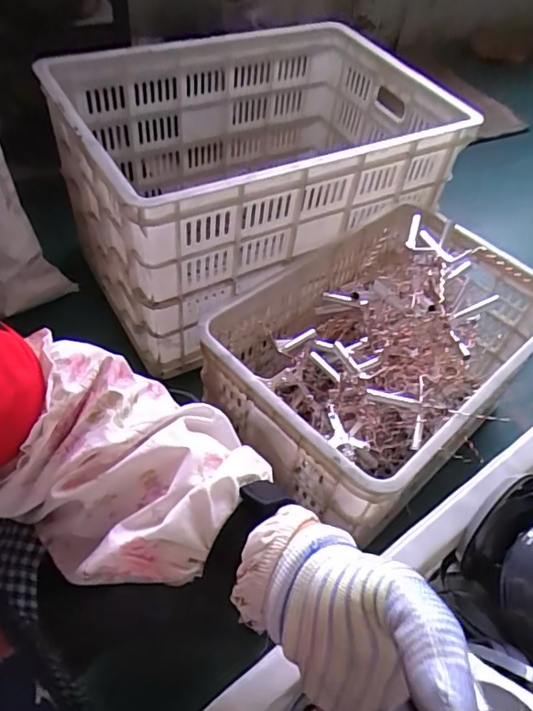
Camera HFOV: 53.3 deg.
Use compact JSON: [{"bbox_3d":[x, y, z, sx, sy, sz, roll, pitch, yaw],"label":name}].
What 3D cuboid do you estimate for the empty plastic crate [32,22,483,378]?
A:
[{"bbox_3d":[-0.006,-0.359,1.016,0.671,0.316,0.436,-24,57,-23],"label":"empty plastic crate"}]

